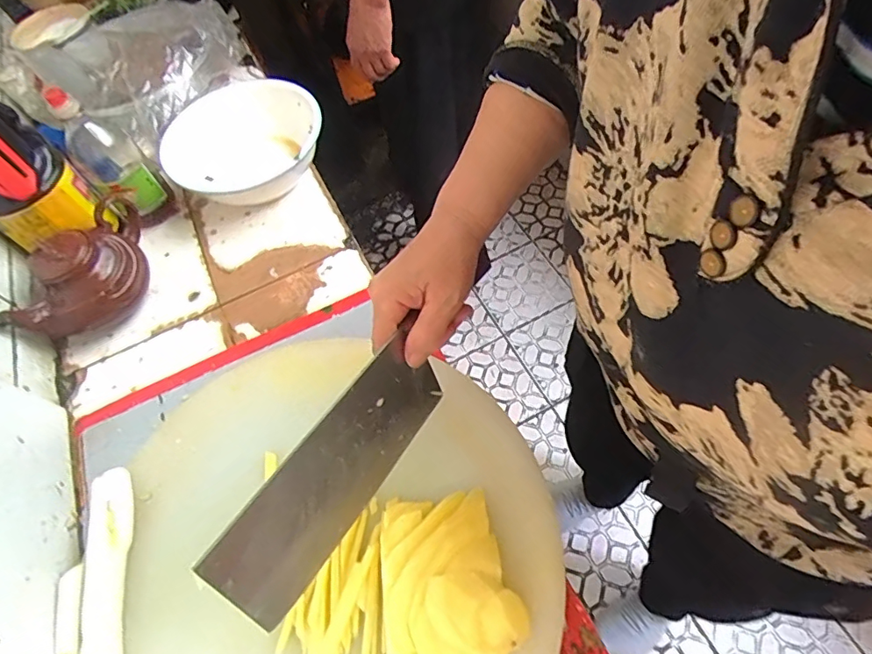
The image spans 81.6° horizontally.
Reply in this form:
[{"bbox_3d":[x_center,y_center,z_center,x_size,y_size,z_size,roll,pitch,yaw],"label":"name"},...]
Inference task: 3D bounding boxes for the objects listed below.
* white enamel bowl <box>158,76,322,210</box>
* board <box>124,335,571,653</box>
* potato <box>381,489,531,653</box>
[{"bbox_3d":[-0.269,-0.255,0.705,0.206,0.097,0.195,2,58,-3],"label":"white enamel bowl"},{"bbox_3d":[-0.083,0.189,0.440,0.362,0.037,0.405,-23,59,-5],"label":"board"},{"bbox_3d":[0.005,0.195,0.396,0.102,0.031,0.127,-12,60,-11],"label":"potato"}]

